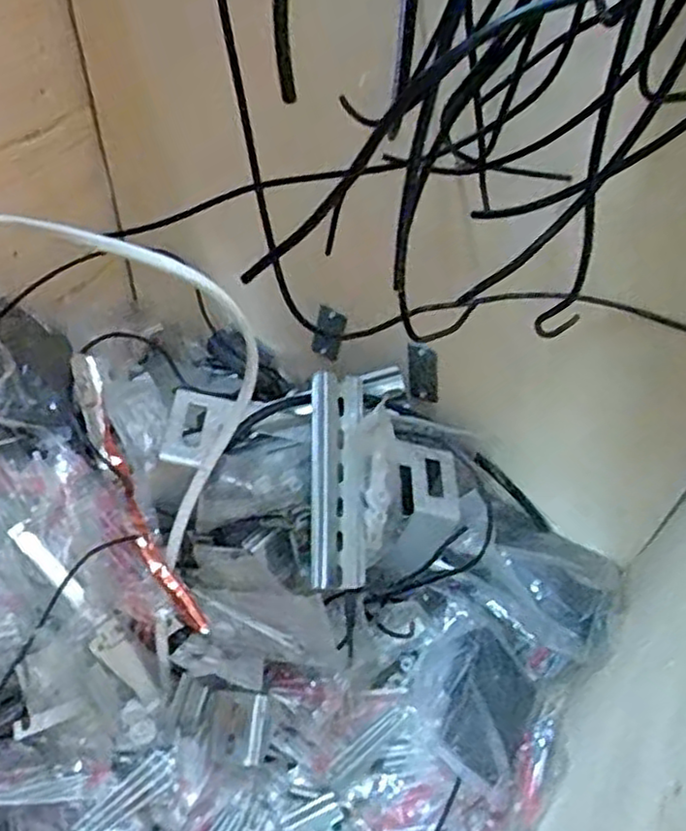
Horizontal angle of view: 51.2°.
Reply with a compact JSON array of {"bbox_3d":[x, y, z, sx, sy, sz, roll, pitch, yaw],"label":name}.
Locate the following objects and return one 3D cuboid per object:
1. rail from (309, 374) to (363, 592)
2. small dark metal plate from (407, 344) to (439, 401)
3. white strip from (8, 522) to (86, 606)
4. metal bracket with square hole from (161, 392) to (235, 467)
[{"bbox_3d":[-0.004,0.039,0.428,0.036,0.010,0.125,7,80,-33],"label":"rail"},{"bbox_3d":[0.054,-0.027,0.482,0.021,0.046,0.004,21,47,26],"label":"small dark metal plate"},{"bbox_3d":[-0.166,0.084,0.404,0.010,0.004,0.057,-42,97,-16],"label":"white strip"},{"bbox_3d":[-0.087,0.007,0.419,0.035,0.011,0.051,9,47,1],"label":"metal bracket with square hole"}]

